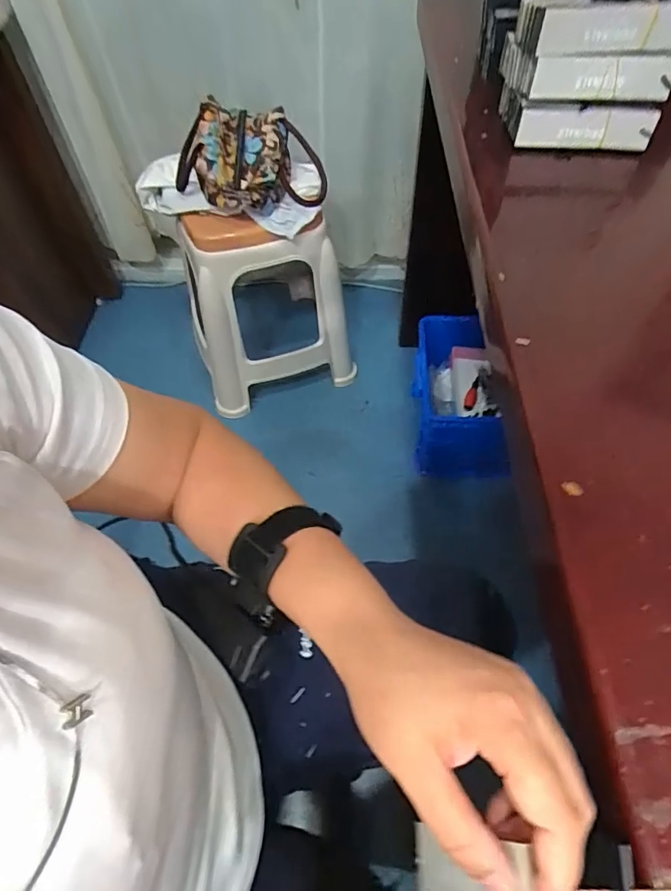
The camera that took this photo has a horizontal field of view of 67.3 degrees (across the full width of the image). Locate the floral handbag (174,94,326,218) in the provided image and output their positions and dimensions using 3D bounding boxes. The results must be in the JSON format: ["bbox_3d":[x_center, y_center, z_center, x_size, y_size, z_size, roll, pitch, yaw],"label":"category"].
[{"bbox_3d":[-0.154,-0.518,0.926,0.273,0.129,0.178,-16,57,-8],"label":"floral handbag"}]

